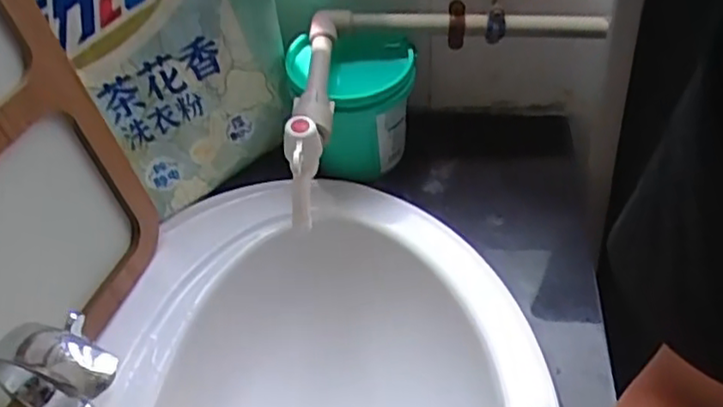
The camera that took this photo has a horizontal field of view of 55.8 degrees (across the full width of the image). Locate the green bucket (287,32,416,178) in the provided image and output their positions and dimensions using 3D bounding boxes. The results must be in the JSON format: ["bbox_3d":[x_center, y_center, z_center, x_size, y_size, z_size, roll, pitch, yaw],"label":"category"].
[{"bbox_3d":[-0.009,-0.102,0.715,0.121,0.137,0.112,-3,48,3],"label":"green bucket"}]

